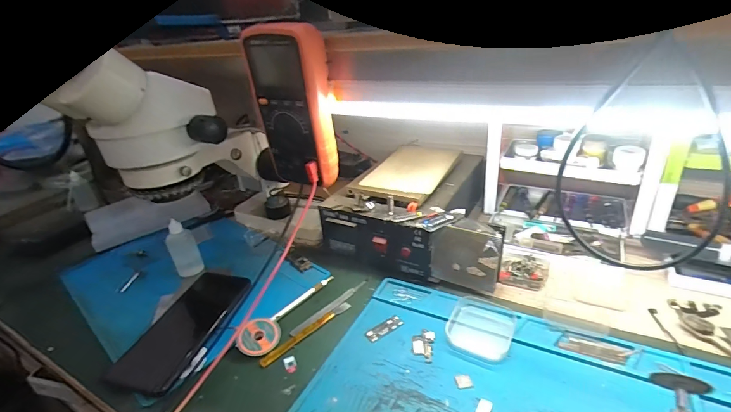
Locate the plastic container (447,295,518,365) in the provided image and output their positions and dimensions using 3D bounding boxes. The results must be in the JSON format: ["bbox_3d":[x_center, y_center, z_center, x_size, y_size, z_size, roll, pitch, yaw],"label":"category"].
[{"bbox_3d":[0.123,0.128,0.387,0.063,0.019,0.070,11,31,30],"label":"plastic container"}]

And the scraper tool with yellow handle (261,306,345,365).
[{"bbox_3d":[-0.065,0.143,0.418,0.121,0.005,0.012,-27,33,-36],"label":"scraper tool with yellow handle"}]

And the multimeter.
[{"bbox_3d":[-0.084,-0.110,0.422,0.088,0.171,0.041,8,31,24],"label":"multimeter"}]

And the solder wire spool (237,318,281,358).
[{"bbox_3d":[-0.118,0.145,0.406,0.044,0.012,0.041,-10,48,-23],"label":"solder wire spool"}]

